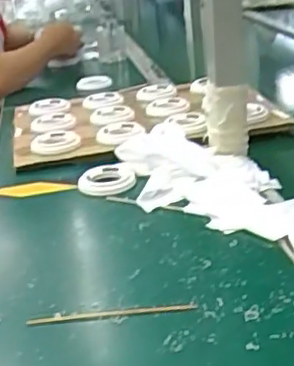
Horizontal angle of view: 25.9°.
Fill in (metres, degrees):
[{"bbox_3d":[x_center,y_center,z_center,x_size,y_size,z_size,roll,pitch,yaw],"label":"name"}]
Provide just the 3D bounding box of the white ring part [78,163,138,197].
[{"bbox_3d":[-0.052,-0.005,0.823,0.074,0.012,0.078,-7,21,-3],"label":"white ring part"}]

